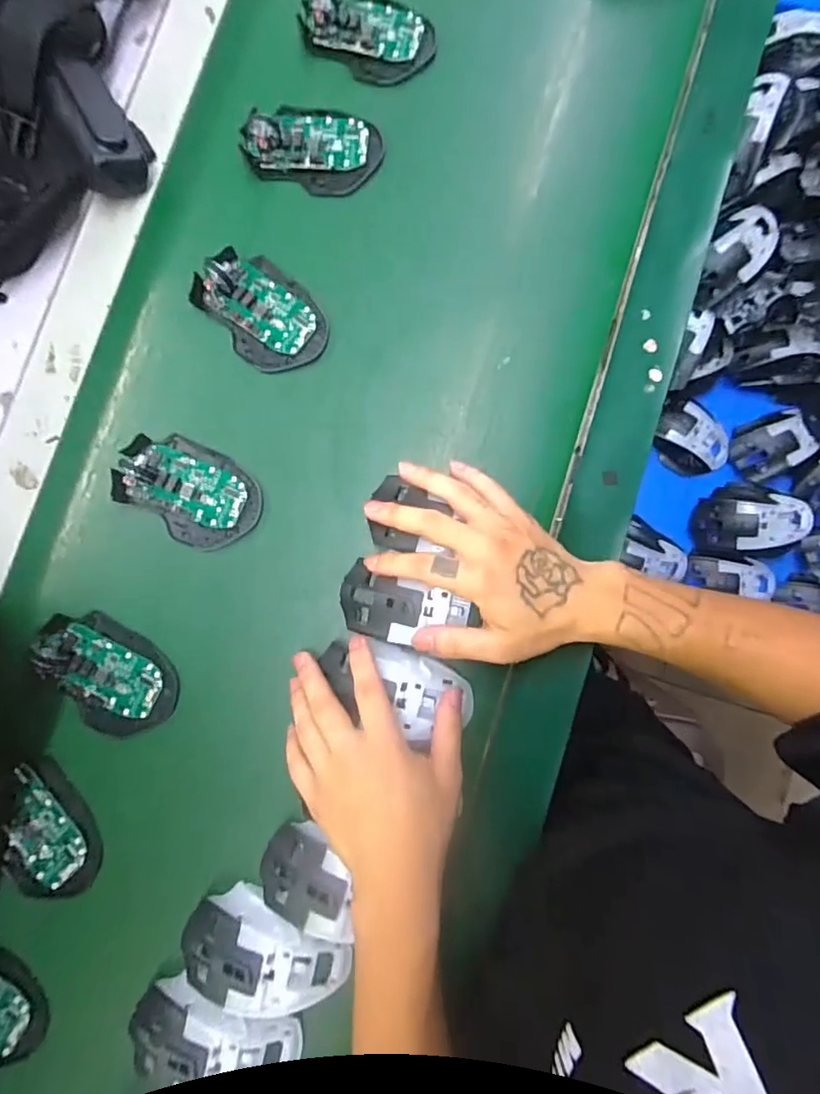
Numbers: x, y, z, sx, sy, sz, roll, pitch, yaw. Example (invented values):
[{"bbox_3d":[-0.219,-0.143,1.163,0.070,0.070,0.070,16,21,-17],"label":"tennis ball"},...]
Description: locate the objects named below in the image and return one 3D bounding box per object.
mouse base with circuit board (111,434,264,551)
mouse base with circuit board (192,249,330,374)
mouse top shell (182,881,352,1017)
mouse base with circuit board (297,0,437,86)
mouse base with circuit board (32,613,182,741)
[{"bbox_3d":[-0.175,-0.045,0.426,0.113,0.027,0.073,28,87,4],"label":"mouse base with circuit board"},{"bbox_3d":[-0.119,-0.191,0.435,0.108,0.025,0.071,44,88,5],"label":"mouse base with circuit board"},{"bbox_3d":[-0.103,0.283,0.371,0.113,0.031,0.060,21,86,4],"label":"mouse top shell"},{"bbox_3d":[-0.036,-0.435,0.452,0.107,0.022,0.068,25,86,4],"label":"mouse base with circuit board"},{"bbox_3d":[-0.232,0.098,0.411,0.109,0.026,0.072,29,87,4],"label":"mouse base with circuit board"}]

